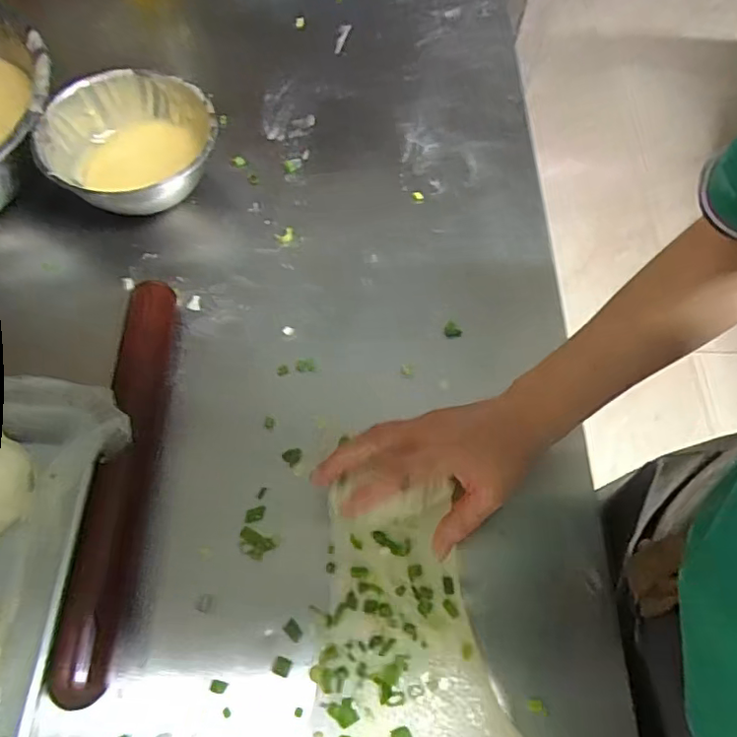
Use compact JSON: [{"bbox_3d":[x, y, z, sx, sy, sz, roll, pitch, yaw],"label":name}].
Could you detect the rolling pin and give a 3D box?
[{"bbox_3d":[-0.192,0.069,0.440,0.041,0.034,0.327,-2,63,-2],"label":"rolling pin"}]

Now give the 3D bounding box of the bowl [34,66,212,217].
[{"bbox_3d":[-0.229,-0.219,0.565,0.144,0.076,0.153,0,63,-1],"label":"bowl"}]

